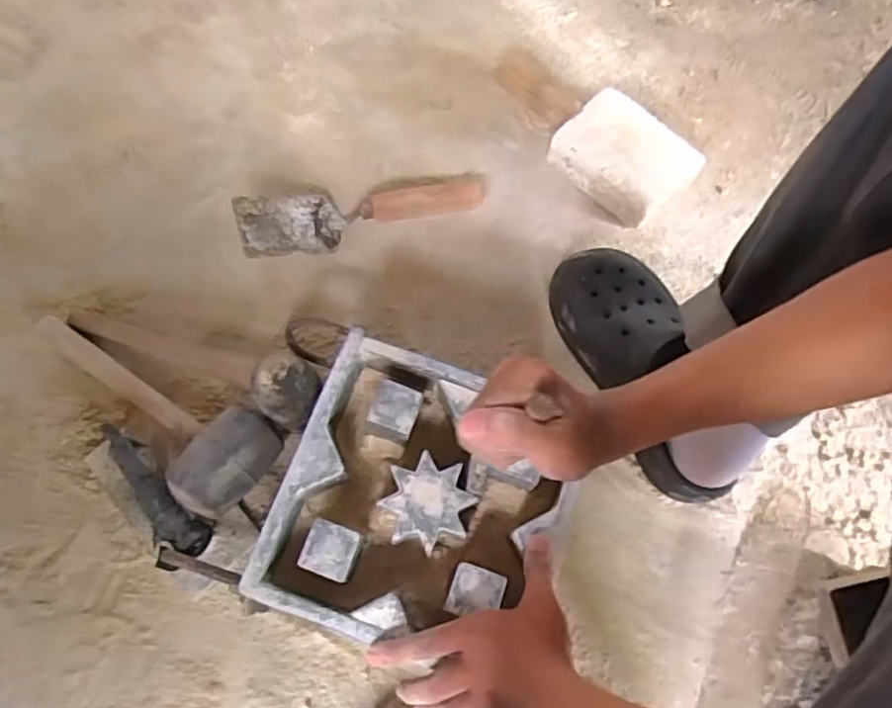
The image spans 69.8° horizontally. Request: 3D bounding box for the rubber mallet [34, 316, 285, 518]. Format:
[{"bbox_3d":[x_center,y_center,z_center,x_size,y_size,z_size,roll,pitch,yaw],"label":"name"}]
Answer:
[{"bbox_3d":[-0.301,0.046,0.618,0.295,0.075,0.101,30,73,8],"label":"rubber mallet"}]

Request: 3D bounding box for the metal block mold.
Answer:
[{"bbox_3d":[-0.019,0.123,0.535,0.214,0.062,0.220,18,72,6],"label":"metal block mold"}]

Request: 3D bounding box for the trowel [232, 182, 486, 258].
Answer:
[{"bbox_3d":[-0.093,-0.168,0.710,0.269,0.056,0.075,-17,73,-8],"label":"trowel"}]

